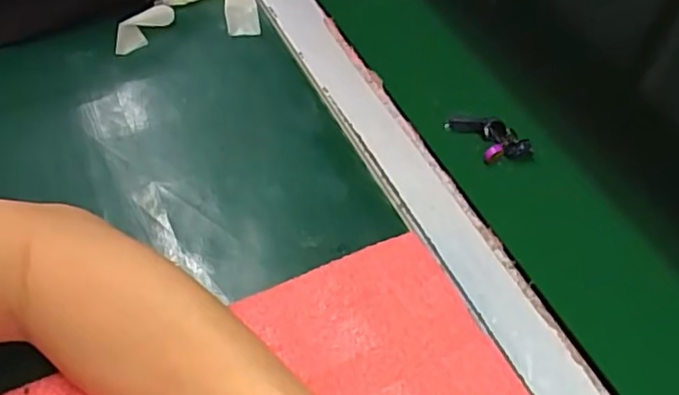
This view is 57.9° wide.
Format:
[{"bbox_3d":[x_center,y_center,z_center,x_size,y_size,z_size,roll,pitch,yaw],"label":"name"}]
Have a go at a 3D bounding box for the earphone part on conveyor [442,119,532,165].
[{"bbox_3d":[0.095,-0.040,0.390,0.027,0.016,0.052,-33,61,-26],"label":"earphone part on conveyor"}]

